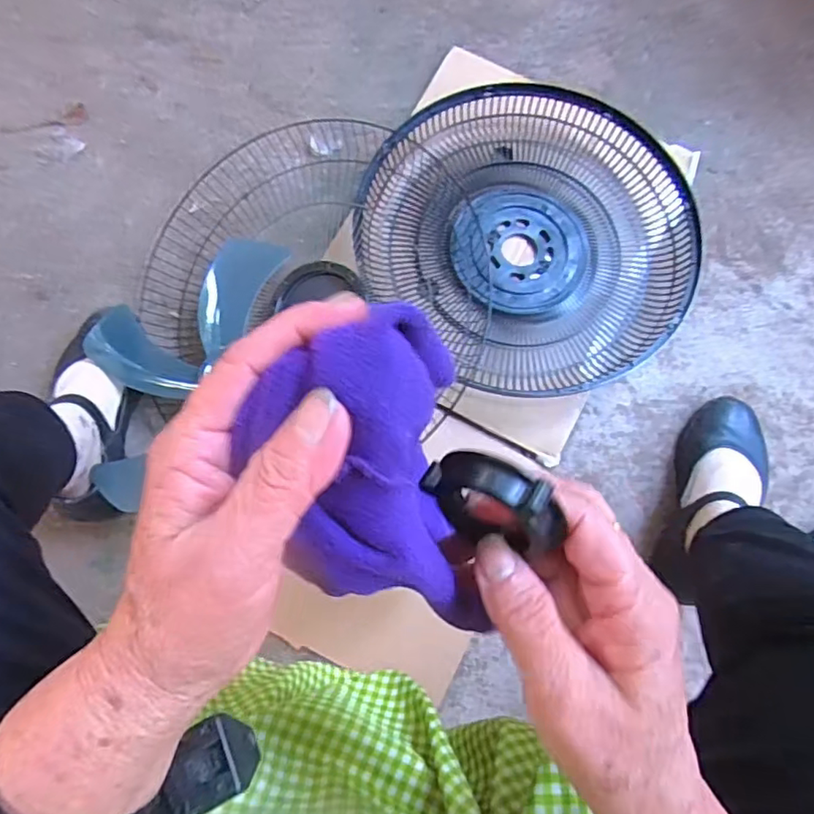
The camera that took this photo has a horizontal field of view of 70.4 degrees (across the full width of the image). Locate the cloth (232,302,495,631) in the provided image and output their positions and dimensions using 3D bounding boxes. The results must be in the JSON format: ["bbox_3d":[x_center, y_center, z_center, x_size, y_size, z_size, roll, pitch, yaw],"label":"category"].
[{"bbox_3d":[-0.014,0.027,0.197,0.071,0.062,0.109,-8,79,-3],"label":"cloth"}]

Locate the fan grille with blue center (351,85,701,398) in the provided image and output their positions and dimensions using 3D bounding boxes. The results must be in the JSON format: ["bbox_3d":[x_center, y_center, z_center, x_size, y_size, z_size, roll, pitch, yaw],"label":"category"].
[{"bbox_3d":[0.151,-0.216,0.722,0.398,0.074,0.374,0,79,-1],"label":"fan grille with blue center"}]

